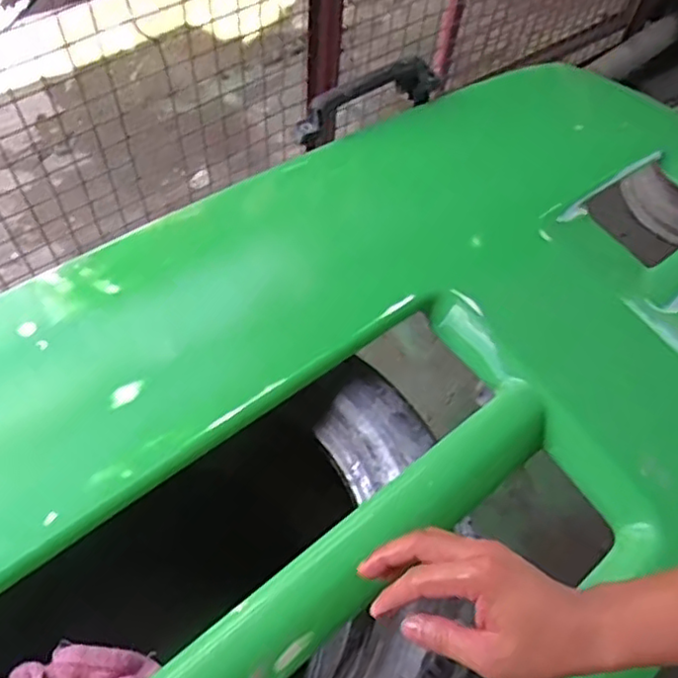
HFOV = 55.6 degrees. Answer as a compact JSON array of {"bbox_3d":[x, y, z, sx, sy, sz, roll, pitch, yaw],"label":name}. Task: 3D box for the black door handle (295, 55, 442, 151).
[{"bbox_3d":[0.048,-0.359,0.958,0.262,0.086,0.035,-34,66,-23],"label":"black door handle"}]

